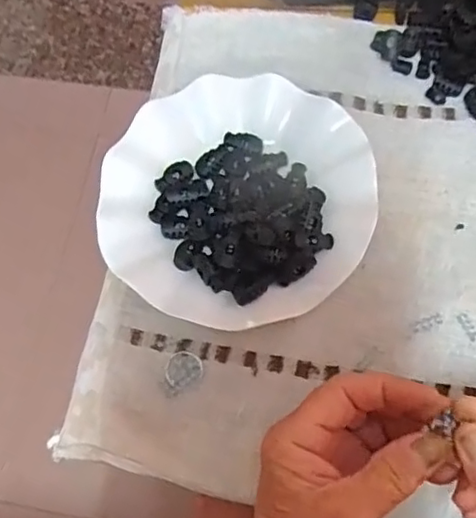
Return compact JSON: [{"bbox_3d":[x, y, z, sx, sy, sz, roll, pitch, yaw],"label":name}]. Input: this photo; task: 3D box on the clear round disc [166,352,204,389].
[{"bbox_3d":[-0.035,0.071,0.383,0.024,0.004,0.021,-25,71,-5],"label":"clear round disc"}]

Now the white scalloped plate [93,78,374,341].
[{"bbox_3d":[-0.001,-0.045,0.407,0.175,0.023,0.176,-1,70,3],"label":"white scalloped plate"}]

